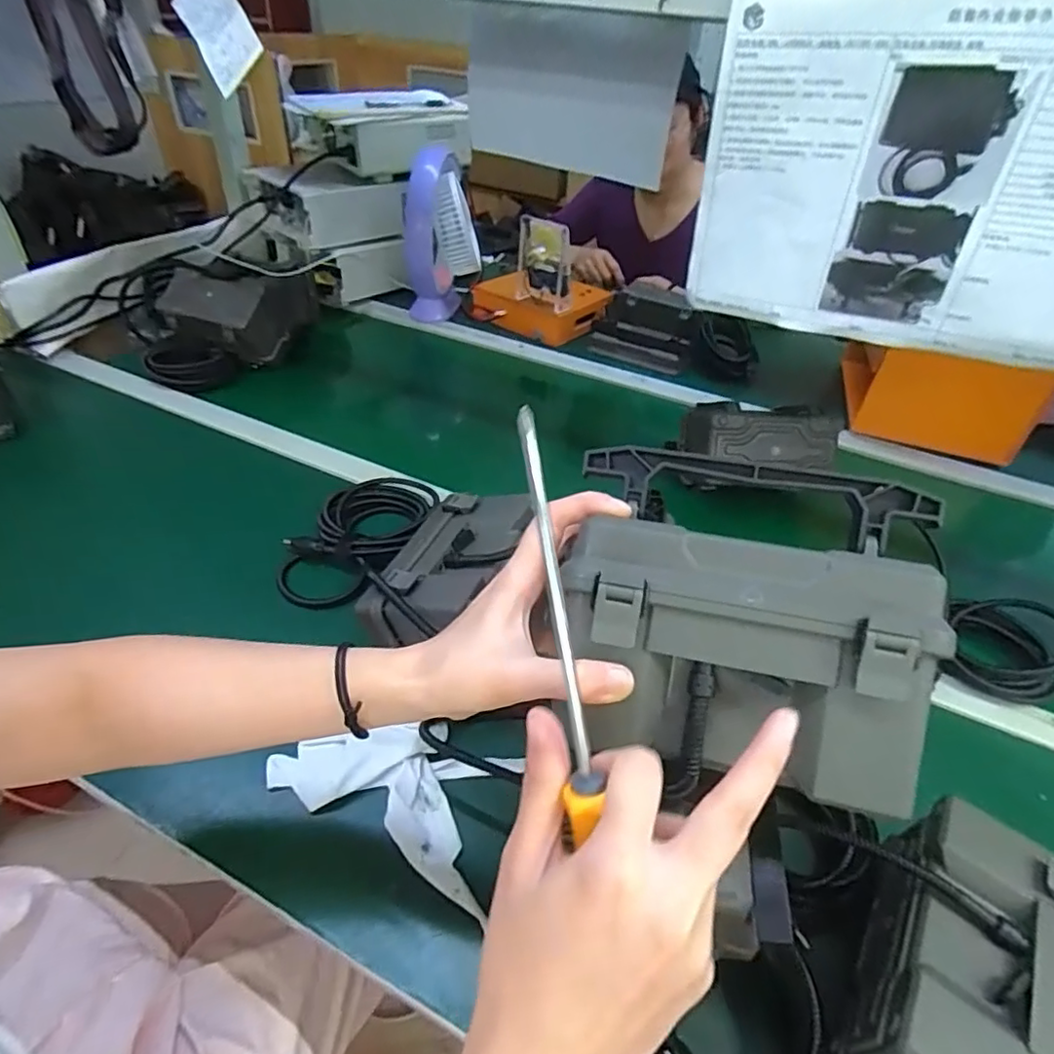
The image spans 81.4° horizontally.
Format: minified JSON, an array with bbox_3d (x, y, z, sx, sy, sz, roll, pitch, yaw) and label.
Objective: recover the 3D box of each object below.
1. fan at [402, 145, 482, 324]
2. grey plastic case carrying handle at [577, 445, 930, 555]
[{"bbox_3d":[-0.162,-0.547,1.158,0.139,0.268,0.139,-3,41,-9],"label":"fan"},{"bbox_3d":[0.117,-0.017,0.318,0.174,0.029,0.031,10,40,6],"label":"grey plastic case carrying handle"}]

